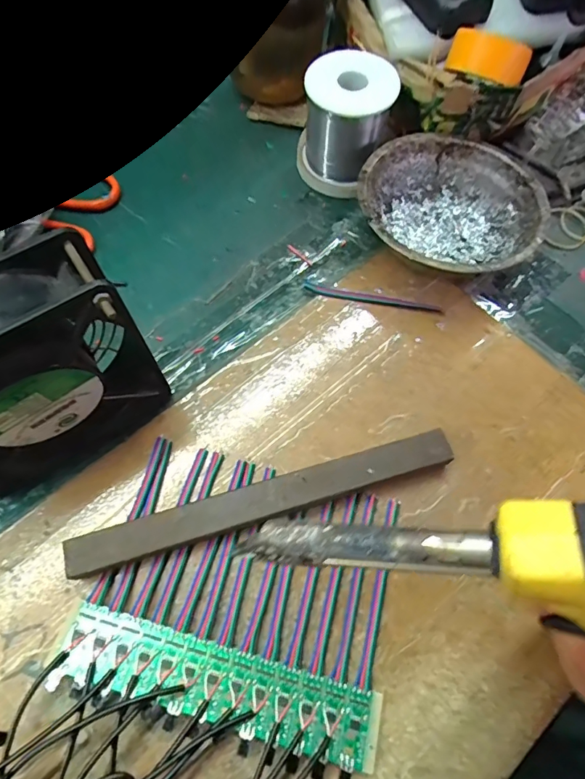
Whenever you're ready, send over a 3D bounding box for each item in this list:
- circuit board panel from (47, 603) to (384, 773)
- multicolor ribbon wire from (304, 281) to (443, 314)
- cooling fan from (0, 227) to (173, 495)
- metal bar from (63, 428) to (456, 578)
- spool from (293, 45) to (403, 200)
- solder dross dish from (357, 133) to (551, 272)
[{"bbox_3d":[-0.038,0.145,0.233,0.160,0.012,0.035,12,67,4],"label":"circuit board panel"},{"bbox_3d":[0.056,-0.064,0.329,0.096,0.004,0.011,12,67,4],"label":"multicolor ribbon wire"},{"bbox_3d":[-0.135,-0.003,0.239,0.121,0.119,0.044,-27,70,-12],"label":"cooling fan"},{"bbox_3d":[-0.014,0.062,0.266,0.214,0.018,0.020,-16,68,-8],"label":"metal bar"},{"bbox_3d":[0.039,-0.199,0.357,0.065,0.071,0.067,12,67,4],"label":"spool"},{"bbox_3d":[0.108,-0.123,0.336,0.121,0.042,0.122,0,66,-1],"label":"solder dross dish"}]

